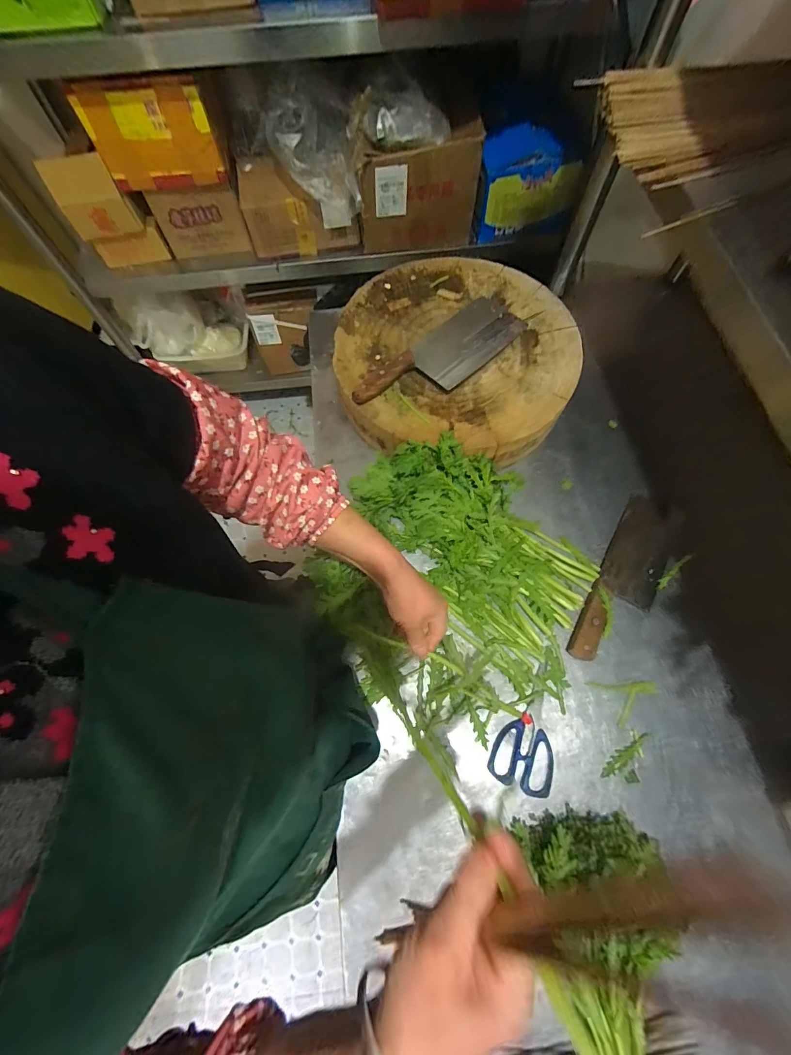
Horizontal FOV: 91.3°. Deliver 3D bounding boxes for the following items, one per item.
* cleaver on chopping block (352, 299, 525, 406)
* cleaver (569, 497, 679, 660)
[{"bbox_3d":[0.075,-0.282,0.633,0.318,0.025,0.105,-39,74,-13],"label":"cleaver on chopping block"},{"bbox_3d":[0.352,0.077,0.581,0.084,0.025,0.289,31,72,11],"label":"cleaver"}]

